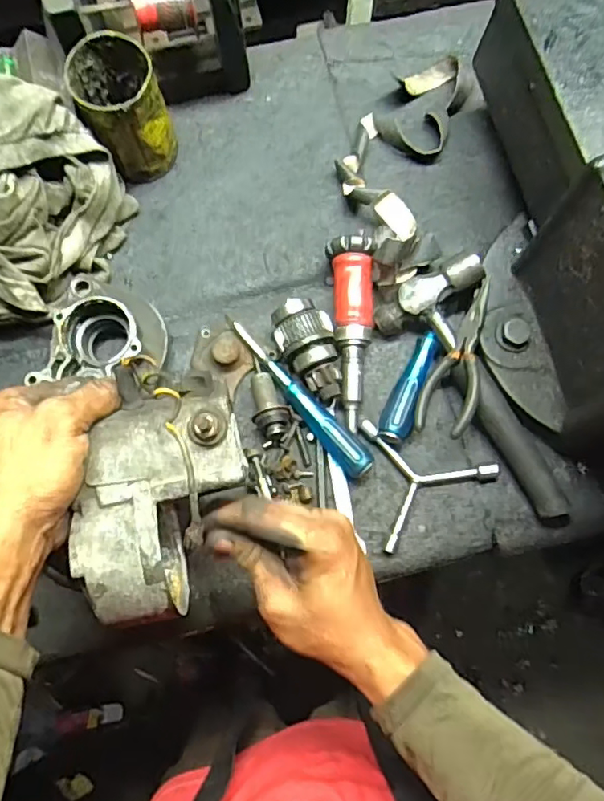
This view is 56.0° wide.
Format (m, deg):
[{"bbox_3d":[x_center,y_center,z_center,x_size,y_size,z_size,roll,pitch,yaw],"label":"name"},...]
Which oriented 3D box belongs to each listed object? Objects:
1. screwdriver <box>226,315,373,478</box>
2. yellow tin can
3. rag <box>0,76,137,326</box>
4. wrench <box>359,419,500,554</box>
[{"bbox_3d":[-0.004,-0.008,0.517,0.030,0.029,0.188,-39,80,-9],"label":"screwdriver"},{"bbox_3d":[-0.165,-0.268,0.537,0.071,0.114,0.077,0,77,-1],"label":"yellow tin can"},{"bbox_3d":[-0.259,-0.161,0.490,0.134,0.156,0.188,24,77,5],"label":"rag"},{"bbox_3d":[0.118,0.066,0.506,0.112,0.015,0.115,-10,77,-3],"label":"wrench"}]

